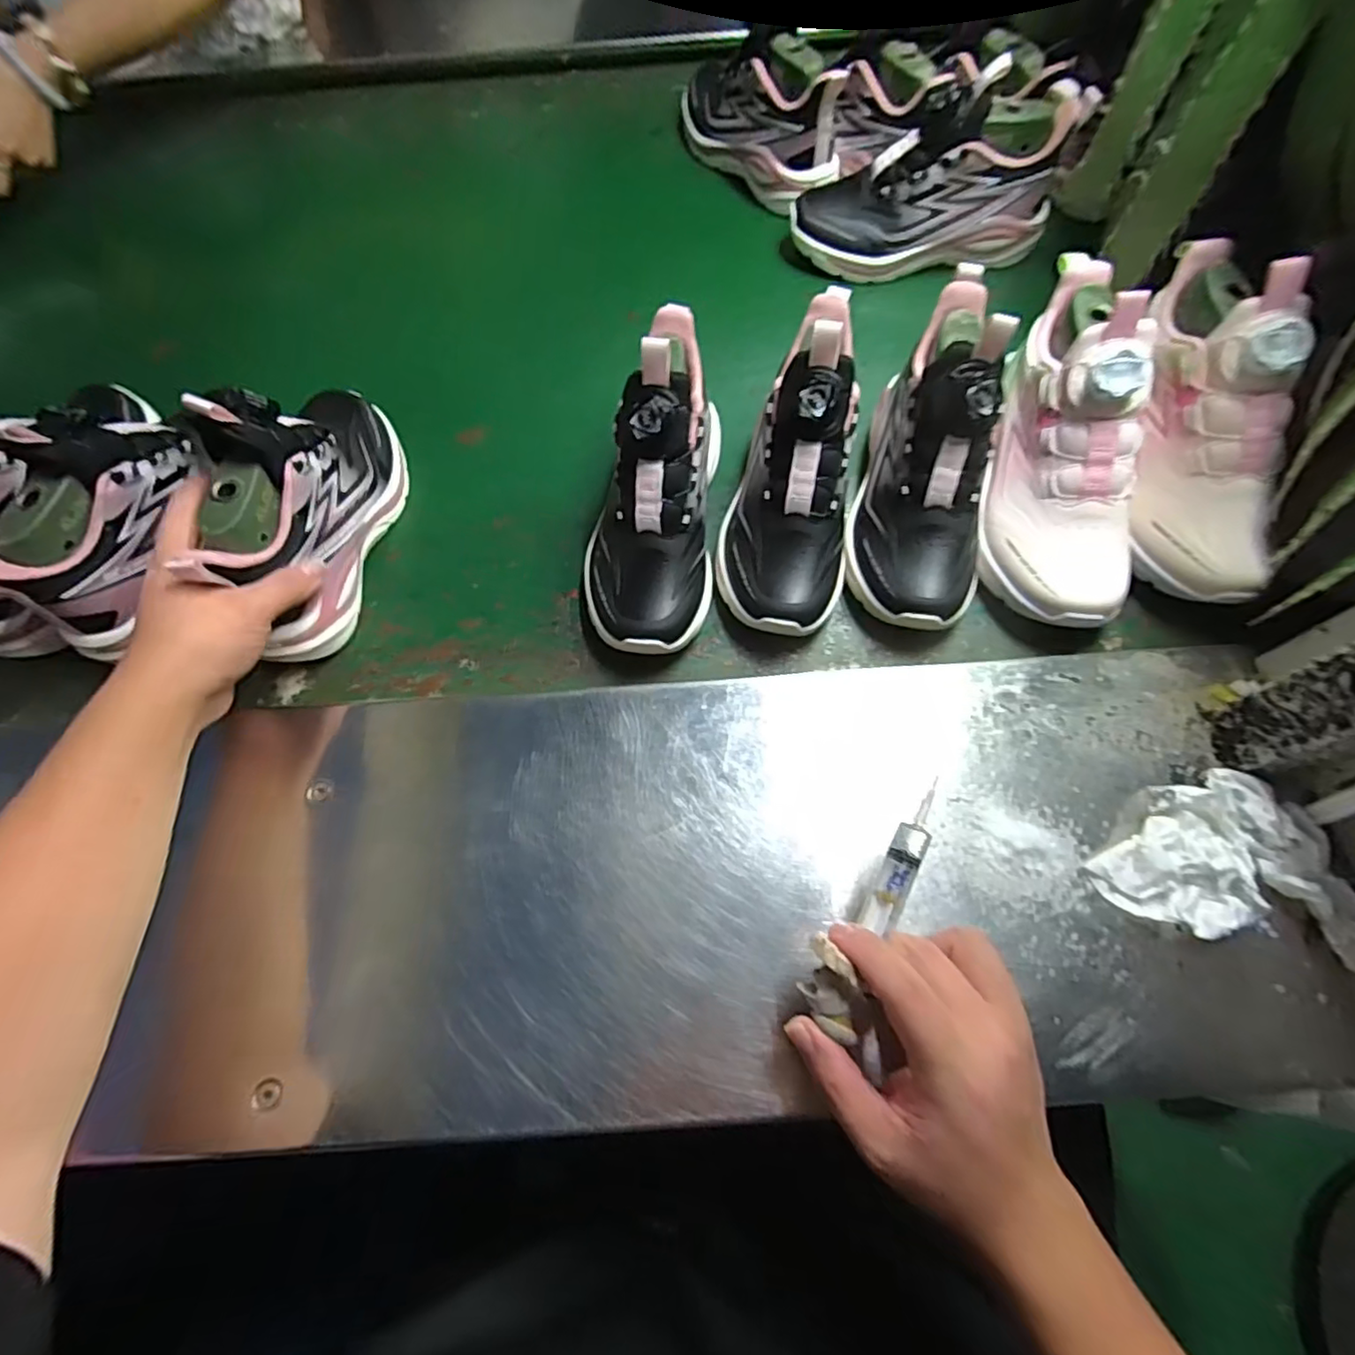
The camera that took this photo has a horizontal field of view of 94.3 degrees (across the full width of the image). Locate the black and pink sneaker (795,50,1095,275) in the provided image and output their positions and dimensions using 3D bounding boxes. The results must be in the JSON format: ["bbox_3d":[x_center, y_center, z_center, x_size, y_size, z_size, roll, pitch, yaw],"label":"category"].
[{"bbox_3d":[0.214,-0.422,0.536,0.212,0.113,0.081,-6,67,-1],"label":"black and pink sneaker"}]

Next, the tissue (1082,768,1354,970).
[{"bbox_3d":[0.306,0.113,0.333,0.128,0.027,0.101,42,74,17],"label":"tissue"}]

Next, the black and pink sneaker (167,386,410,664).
[{"bbox_3d":[-0.255,-0.131,0.411,0.066,0.139,0.211,5,69,3],"label":"black and pink sneaker"}]

